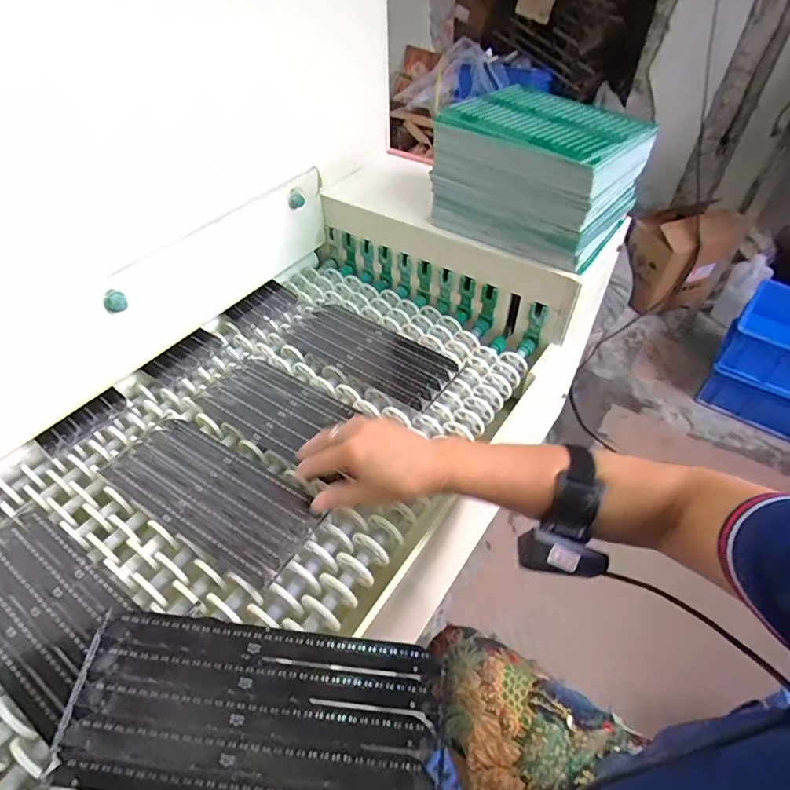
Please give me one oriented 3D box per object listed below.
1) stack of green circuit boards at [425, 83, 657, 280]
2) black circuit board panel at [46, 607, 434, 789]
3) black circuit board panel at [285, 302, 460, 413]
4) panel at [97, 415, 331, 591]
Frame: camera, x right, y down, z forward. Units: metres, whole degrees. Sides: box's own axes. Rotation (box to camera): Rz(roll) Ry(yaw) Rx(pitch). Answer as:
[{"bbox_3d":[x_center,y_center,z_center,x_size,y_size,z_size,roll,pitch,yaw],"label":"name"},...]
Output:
[{"bbox_3d":[0.172,-0.272,0.613,0.213,0.137,0.142,34,55,30],"label":"stack of green circuit boards"},{"bbox_3d":[-0.089,0.200,0.305,0.220,0.004,0.099,6,59,2],"label":"black circuit board panel"},{"bbox_3d":[-0.034,-0.061,0.649,0.235,0.010,0.103,28,53,26],"label":"black circuit board panel"},{"bbox_3d":[-0.187,0.096,0.495,0.228,0.006,0.096,25,51,23],"label":"panel"}]

